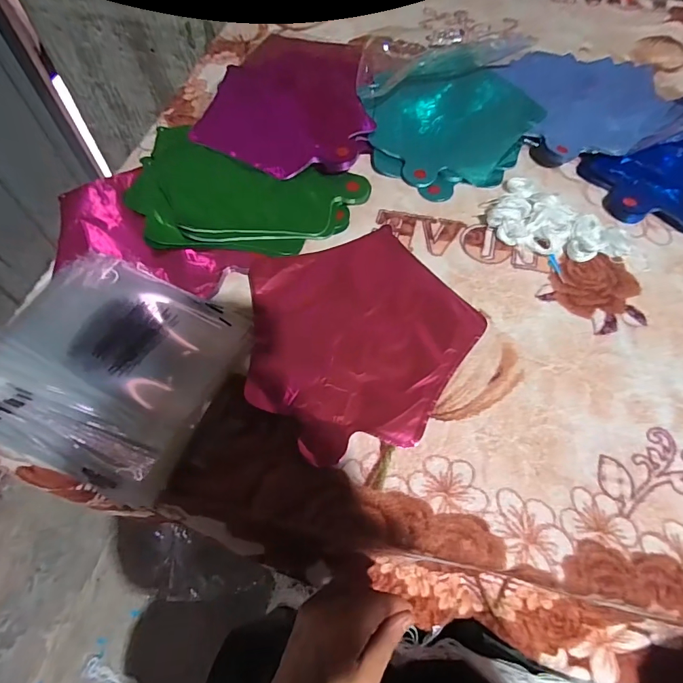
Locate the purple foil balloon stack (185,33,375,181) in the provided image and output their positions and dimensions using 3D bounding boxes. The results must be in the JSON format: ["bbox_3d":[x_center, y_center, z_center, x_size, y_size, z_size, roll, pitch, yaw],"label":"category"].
[{"bbox_3d":[-0.063,-0.354,0.591,0.235,0.022,0.326,13,60,6],"label":"purple foil balloon stack"}]

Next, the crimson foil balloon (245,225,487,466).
[{"bbox_3d":[0.021,-0.013,0.412,0.223,0.010,0.228,-13,61,-9],"label":"crimson foil balloon"}]

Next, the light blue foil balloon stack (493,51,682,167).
[{"bbox_3d":[0.364,-0.349,0.599,0.235,0.026,0.270,1,60,-1],"label":"light blue foil balloon stack"}]

